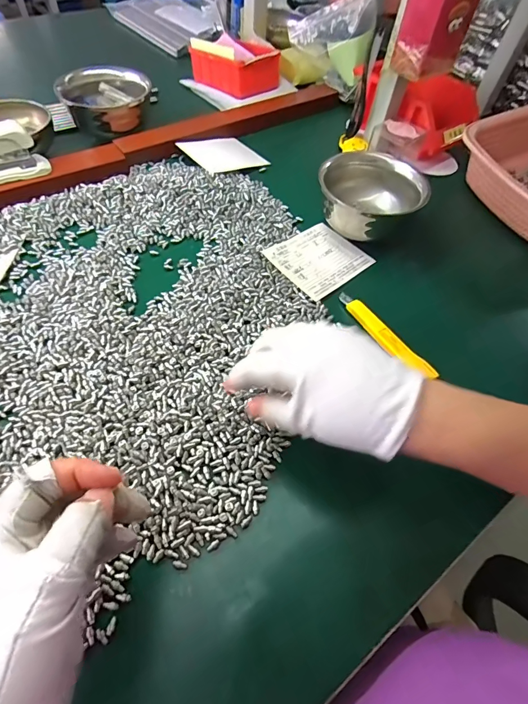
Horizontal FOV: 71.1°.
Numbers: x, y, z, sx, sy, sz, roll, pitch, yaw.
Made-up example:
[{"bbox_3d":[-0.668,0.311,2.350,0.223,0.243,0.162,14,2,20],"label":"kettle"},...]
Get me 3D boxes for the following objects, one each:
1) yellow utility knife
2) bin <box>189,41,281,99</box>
[{"bbox_3d":[0.120,-0.019,0.374,0.019,0.009,0.128,-30,64,-23],"label":"yellow utility knife"},{"bbox_3d":[-0.049,-0.492,0.633,0.093,0.053,0.143,-37,66,-25],"label":"bin"}]

